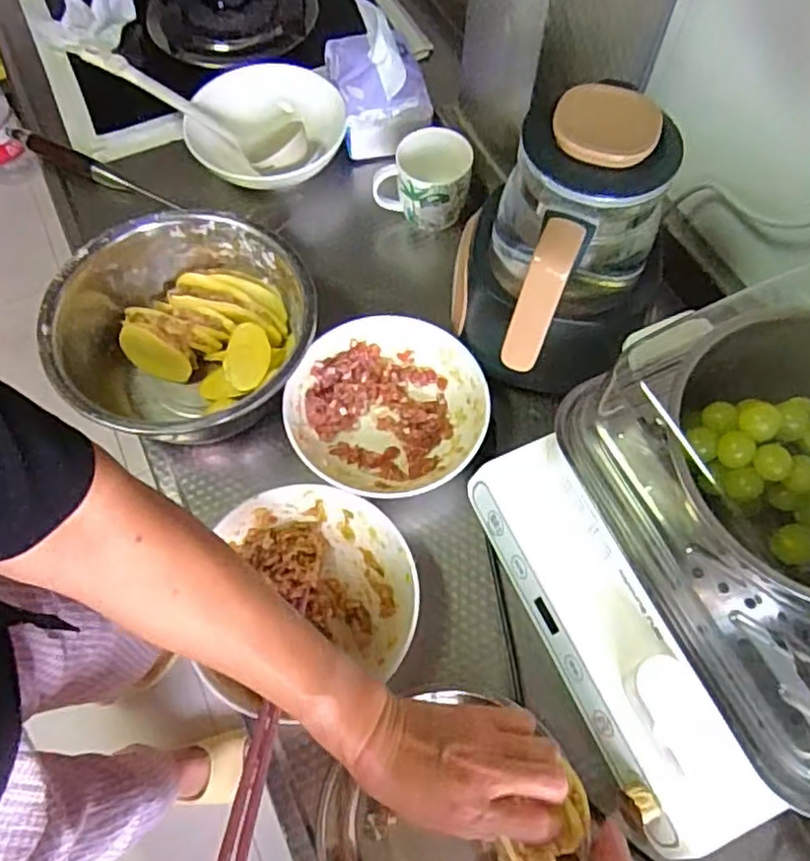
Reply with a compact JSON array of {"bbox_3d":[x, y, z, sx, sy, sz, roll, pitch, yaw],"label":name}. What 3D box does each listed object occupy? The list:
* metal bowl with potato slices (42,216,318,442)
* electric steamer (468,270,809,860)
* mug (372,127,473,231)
[{"bbox_3d":[-0.197,-0.084,0.619,0.218,0.105,0.224,0,65,0],"label":"metal bowl with potato slices"},{"bbox_3d":[0.219,0.077,0.449,0.243,0.256,0.325,-20,66,-9],"label":"electric steamer"},{"bbox_3d":[0.023,-0.271,0.721,0.097,0.072,0.078,20,67,9],"label":"mug"}]

